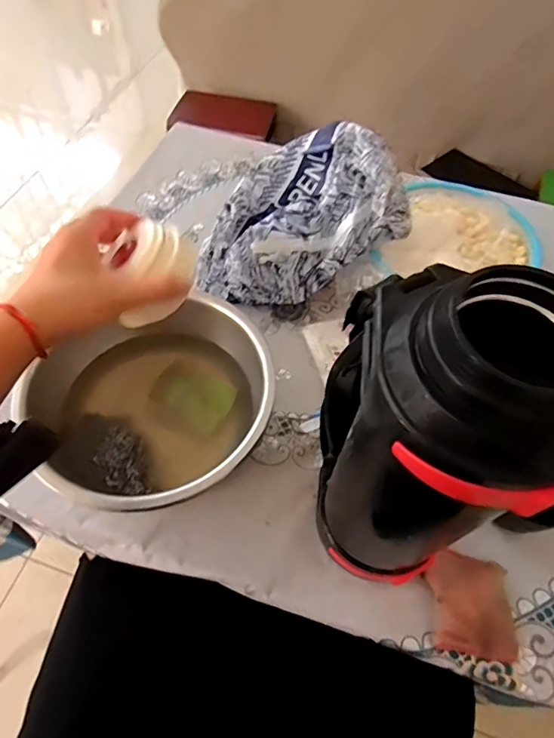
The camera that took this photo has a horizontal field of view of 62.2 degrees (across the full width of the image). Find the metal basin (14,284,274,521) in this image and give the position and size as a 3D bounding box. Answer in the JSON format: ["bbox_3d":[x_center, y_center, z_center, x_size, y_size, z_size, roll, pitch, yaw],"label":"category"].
[{"bbox_3d":[-0.136,0.047,0.580,0.259,0.113,0.254,1,58,-2],"label":"metal basin"}]

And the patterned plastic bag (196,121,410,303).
[{"bbox_3d":[0.023,-0.233,0.670,0.287,0.209,0.189,-3,58,-4],"label":"patterned plastic bag"}]

